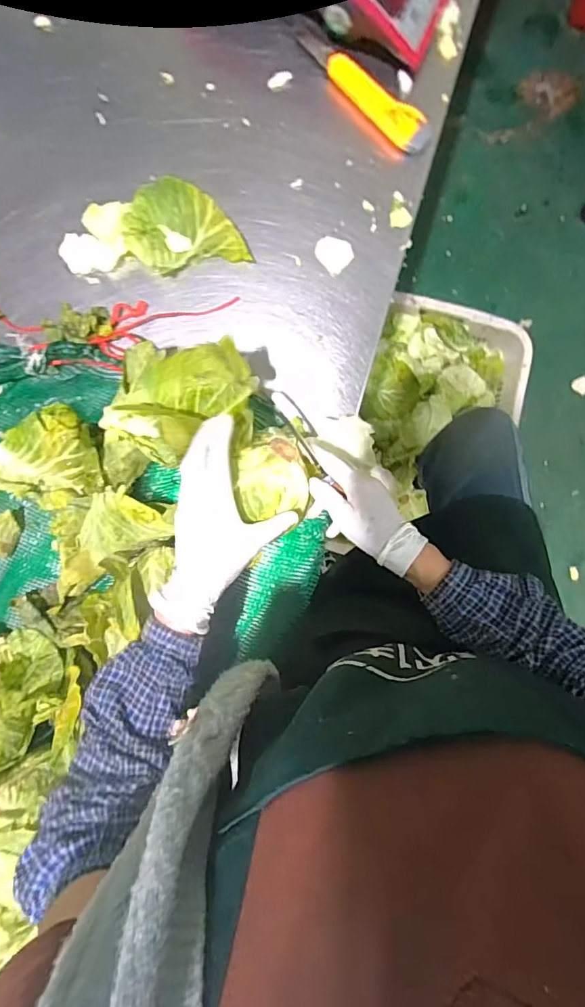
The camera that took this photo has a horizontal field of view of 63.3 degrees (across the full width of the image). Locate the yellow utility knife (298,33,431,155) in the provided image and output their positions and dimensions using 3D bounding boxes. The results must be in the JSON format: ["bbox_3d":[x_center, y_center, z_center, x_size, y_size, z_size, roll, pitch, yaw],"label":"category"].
[{"bbox_3d":[0.081,-0.467,0.539,0.177,0.013,0.036,37,92,-2],"label":"yellow utility knife"}]

